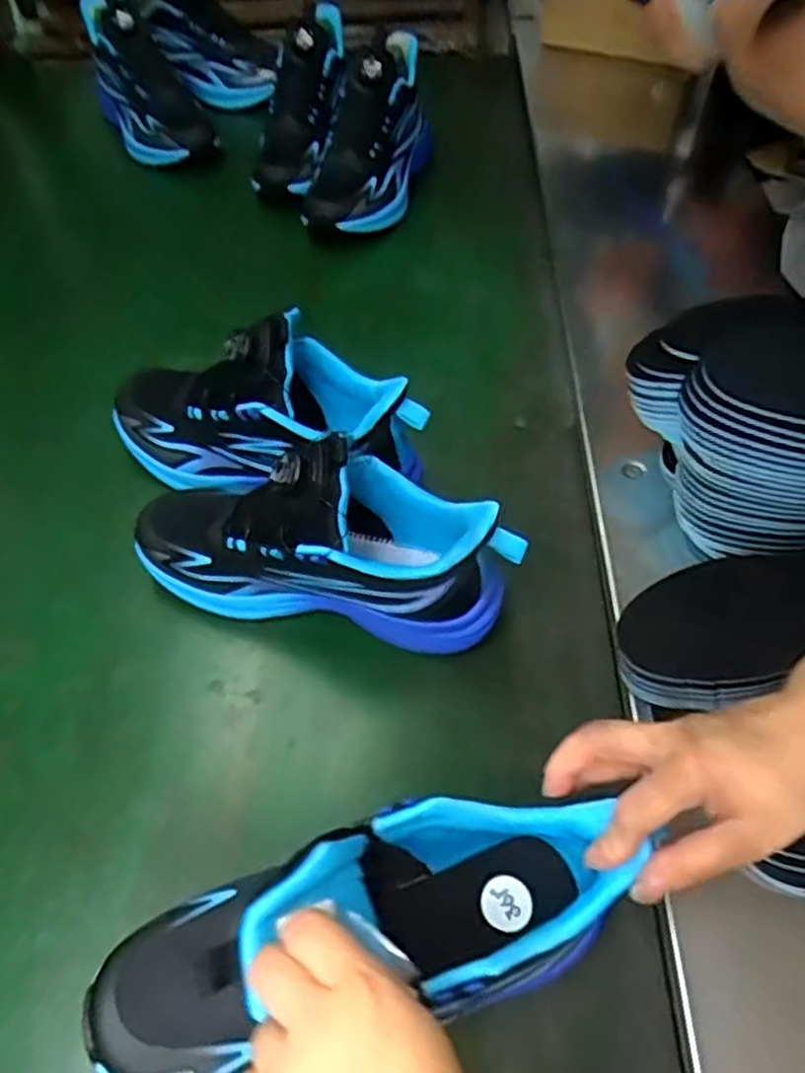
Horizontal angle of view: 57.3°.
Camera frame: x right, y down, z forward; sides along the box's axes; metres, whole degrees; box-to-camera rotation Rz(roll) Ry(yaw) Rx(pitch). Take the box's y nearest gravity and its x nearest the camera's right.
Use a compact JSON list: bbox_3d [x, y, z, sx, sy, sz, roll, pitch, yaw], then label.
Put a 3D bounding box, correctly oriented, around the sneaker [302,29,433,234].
[{"bbox_3d":[-0.037,-0.458,0.829,0.101,0.121,0.292,9,56,9],"label":"sneaker"}]

